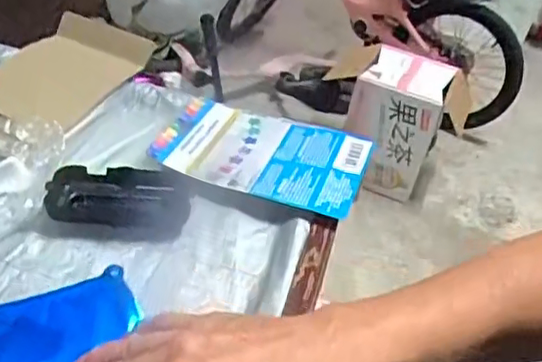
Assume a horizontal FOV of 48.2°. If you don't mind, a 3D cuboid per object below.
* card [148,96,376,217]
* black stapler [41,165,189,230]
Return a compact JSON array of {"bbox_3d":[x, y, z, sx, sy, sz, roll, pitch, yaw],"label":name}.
[{"bbox_3d":[-0.008,-0.028,0.547,0.181,0.010,0.110,15,42,12],"label":"card"},{"bbox_3d":[-0.122,0.012,0.492,0.107,0.029,0.046,0,39,-8],"label":"black stapler"}]

